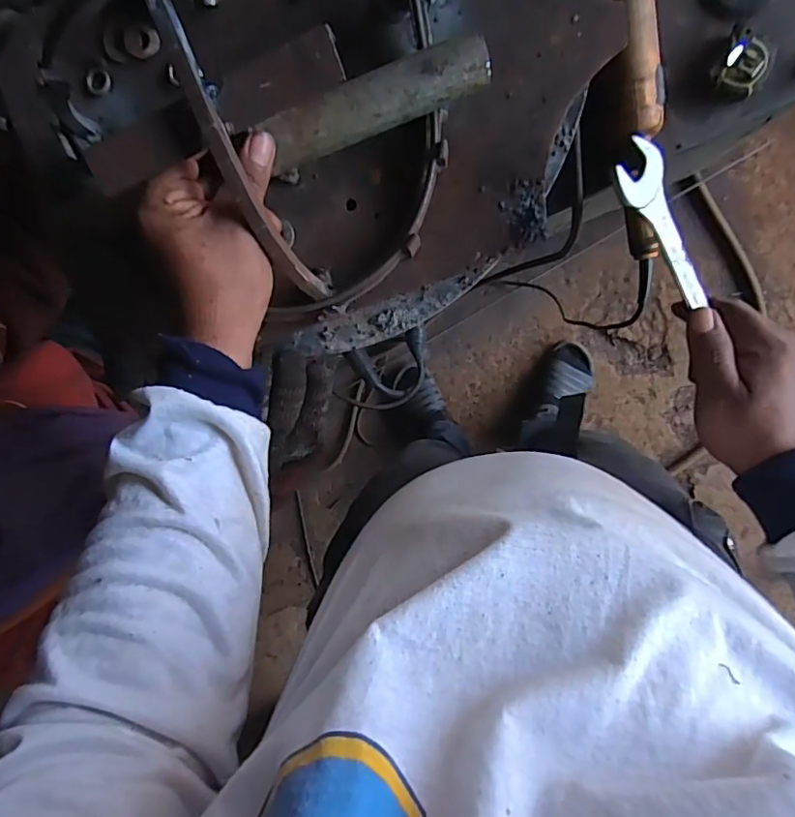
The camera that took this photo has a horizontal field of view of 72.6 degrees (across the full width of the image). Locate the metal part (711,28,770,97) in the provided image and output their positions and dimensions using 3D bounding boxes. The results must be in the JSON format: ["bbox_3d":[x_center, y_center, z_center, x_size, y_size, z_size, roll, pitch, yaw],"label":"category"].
[{"bbox_3d":[0.372,-0.367,0.579,0.049,0.017,0.051,39,96,3],"label":"metal part"}]

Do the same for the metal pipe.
[{"bbox_3d":[-0.013,-0.182,0.322,0.134,0.021,0.027,-18,96,11],"label":"metal pipe"}]

